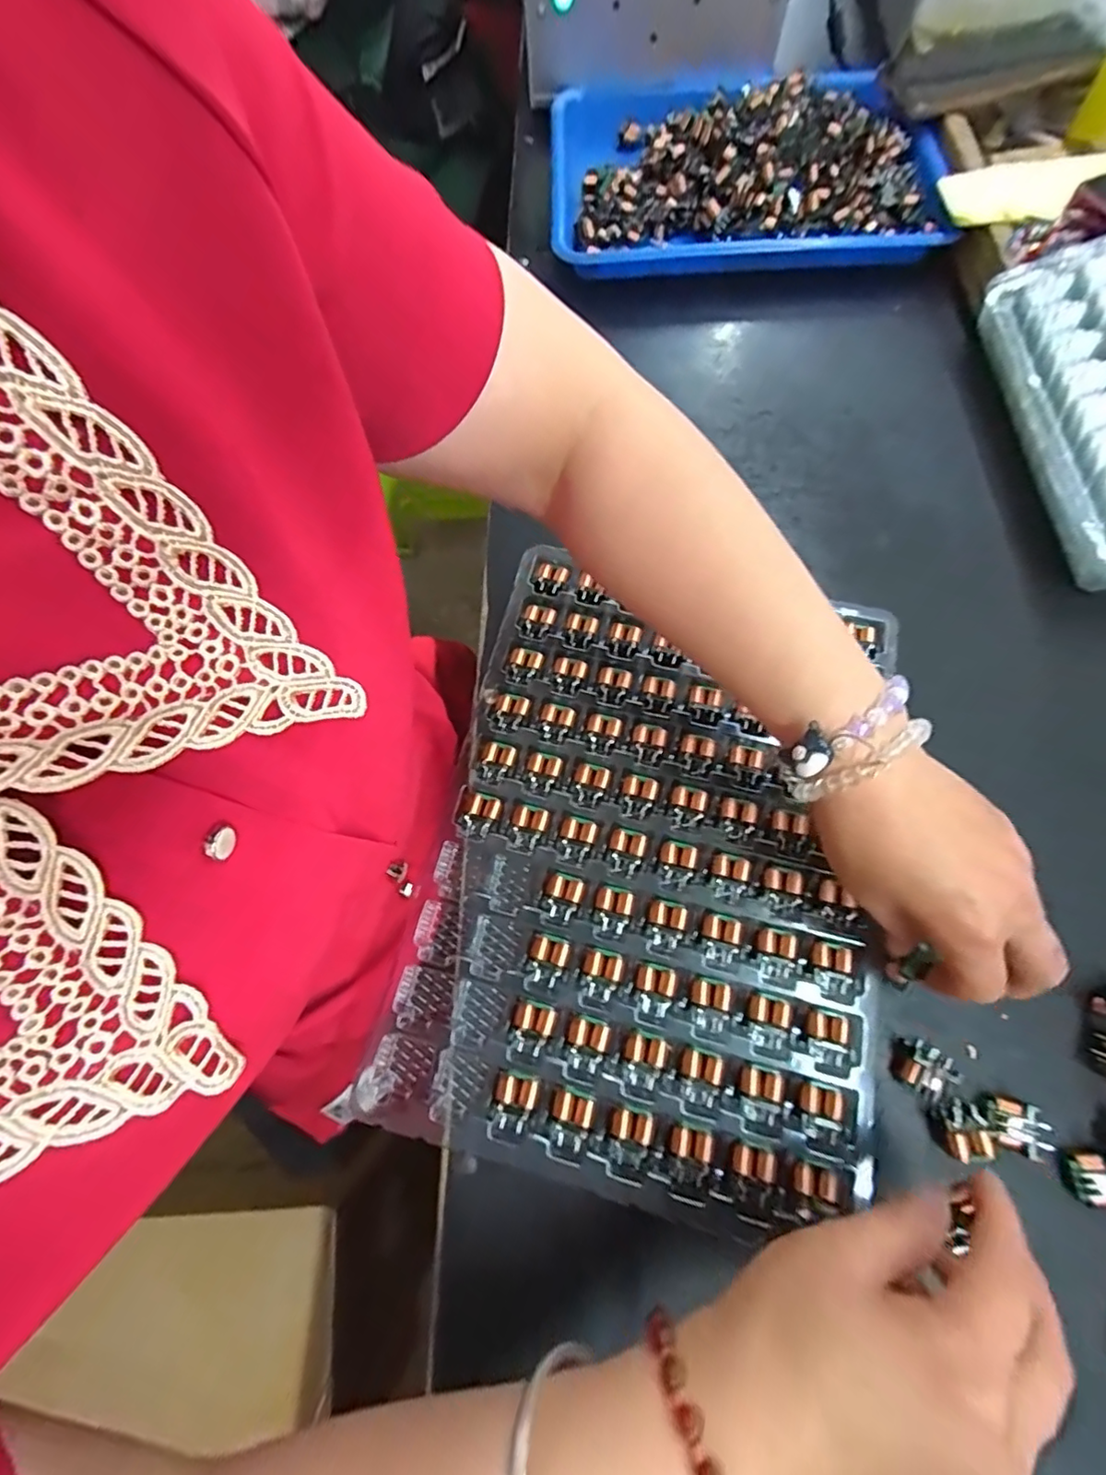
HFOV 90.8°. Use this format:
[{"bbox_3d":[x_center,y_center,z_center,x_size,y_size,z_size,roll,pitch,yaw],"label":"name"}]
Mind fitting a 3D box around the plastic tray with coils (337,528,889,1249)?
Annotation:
[{"bbox_3d":[0.054,0.060,0.300,0.230,0.020,0.318,14,73,5],"label":"plastic tray with coils"}]

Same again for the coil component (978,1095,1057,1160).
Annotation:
[{"bbox_3d":[0.215,0.181,0.256,0.024,0.015,0.021,22,69,7],"label":"coil component"}]

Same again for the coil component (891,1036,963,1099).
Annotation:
[{"bbox_3d":[0.180,0.160,0.264,0.021,0.015,0.021,24,70,8],"label":"coil component"}]

